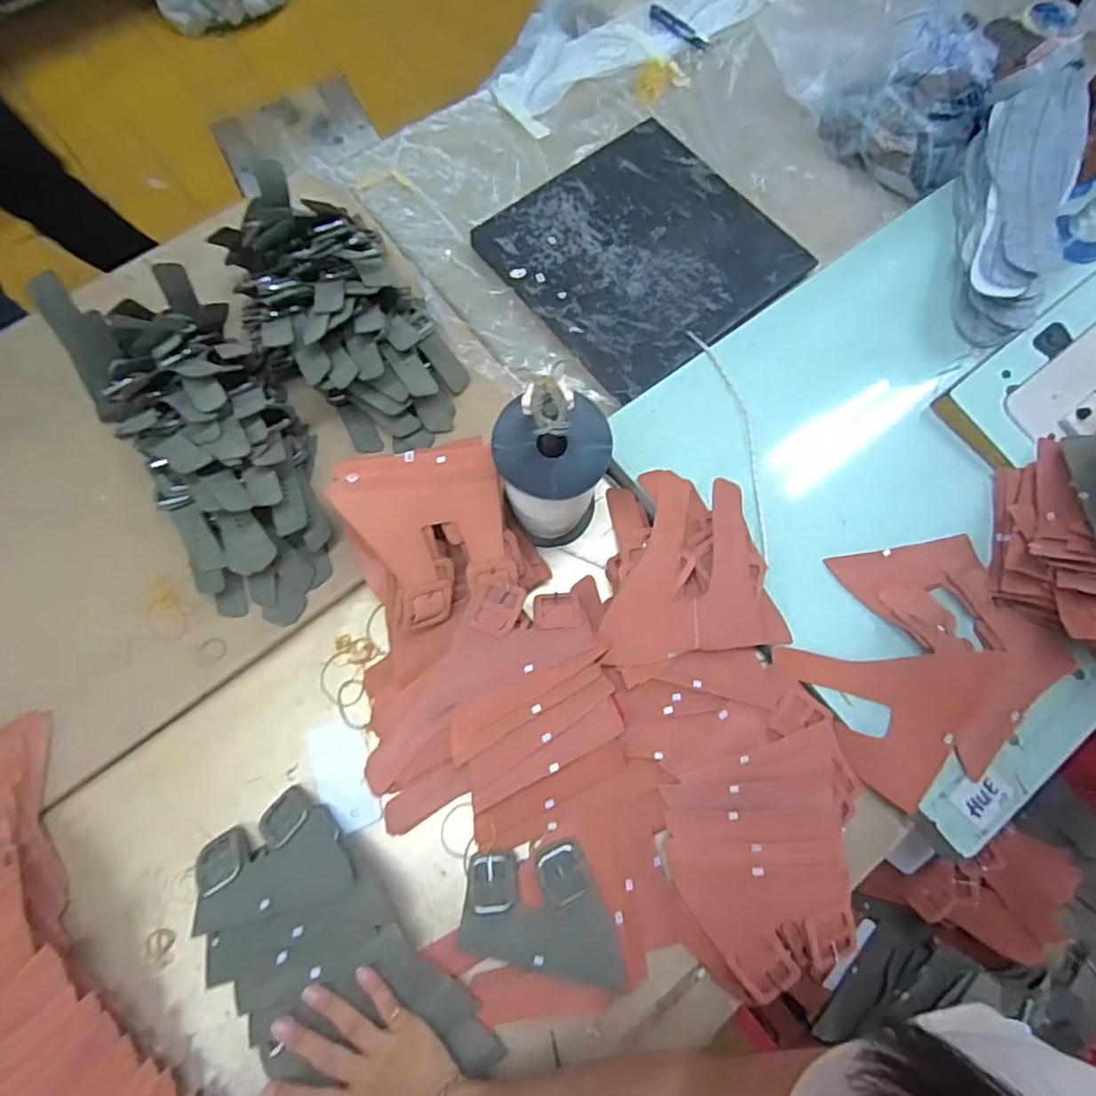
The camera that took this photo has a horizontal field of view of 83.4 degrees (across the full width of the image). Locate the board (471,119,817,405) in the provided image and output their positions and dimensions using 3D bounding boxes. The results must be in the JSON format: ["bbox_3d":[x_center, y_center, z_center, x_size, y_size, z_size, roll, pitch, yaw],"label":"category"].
[{"bbox_3d":[0.112,-0.370,0.758,0.305,0.014,0.312,-37,75,-9],"label":"board"}]

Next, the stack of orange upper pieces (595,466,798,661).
[{"bbox_3d":[0.129,0.008,0.597,0.177,0.080,0.190,-9,73,-1],"label":"stack of orange upper pieces"}]

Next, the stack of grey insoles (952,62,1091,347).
[{"bbox_3d":[0.543,-0.396,0.713,0.107,0.093,0.336,18,74,8],"label":"stack of grey insoles"}]

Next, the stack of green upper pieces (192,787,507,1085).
[{"bbox_3d":[-0.188,0.353,0.516,0.150,0.054,0.283,-39,75,-9],"label":"stack of green upper pieces"}]

